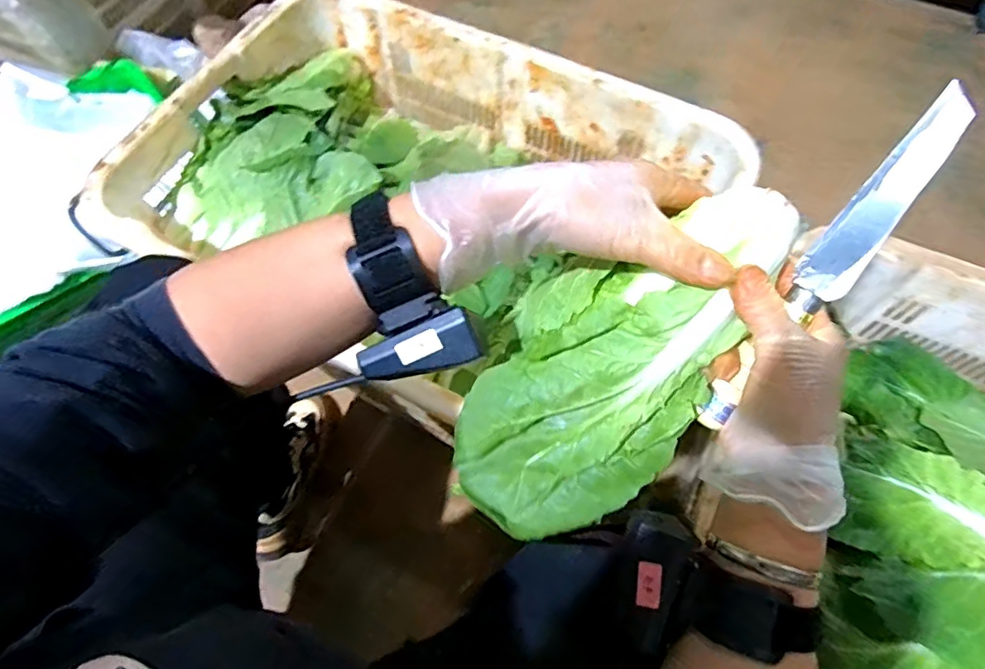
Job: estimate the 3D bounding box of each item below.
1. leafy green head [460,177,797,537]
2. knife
[{"bbox_3d":[0.072,0.014,0.332,0.133,0.080,0.234,24,107,0],"label":"leafy green head"},{"bbox_3d":[0.176,-0.030,0.292,0.025,0.009,0.200,36,110,16],"label":"knife"}]

